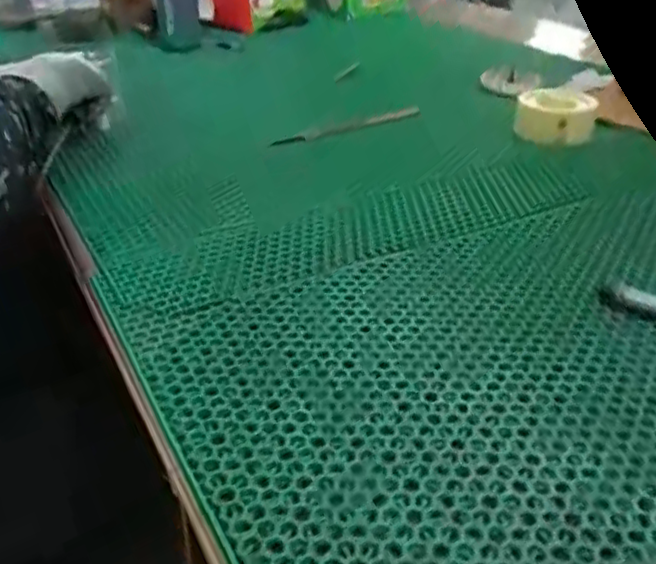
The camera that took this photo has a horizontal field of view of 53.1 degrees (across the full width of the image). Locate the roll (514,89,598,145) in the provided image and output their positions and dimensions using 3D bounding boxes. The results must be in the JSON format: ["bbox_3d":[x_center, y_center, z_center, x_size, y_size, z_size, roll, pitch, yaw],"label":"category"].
[{"bbox_3d":[0.283,-0.207,0.825,0.097,0.051,0.085,11,34,14],"label":"roll"}]

